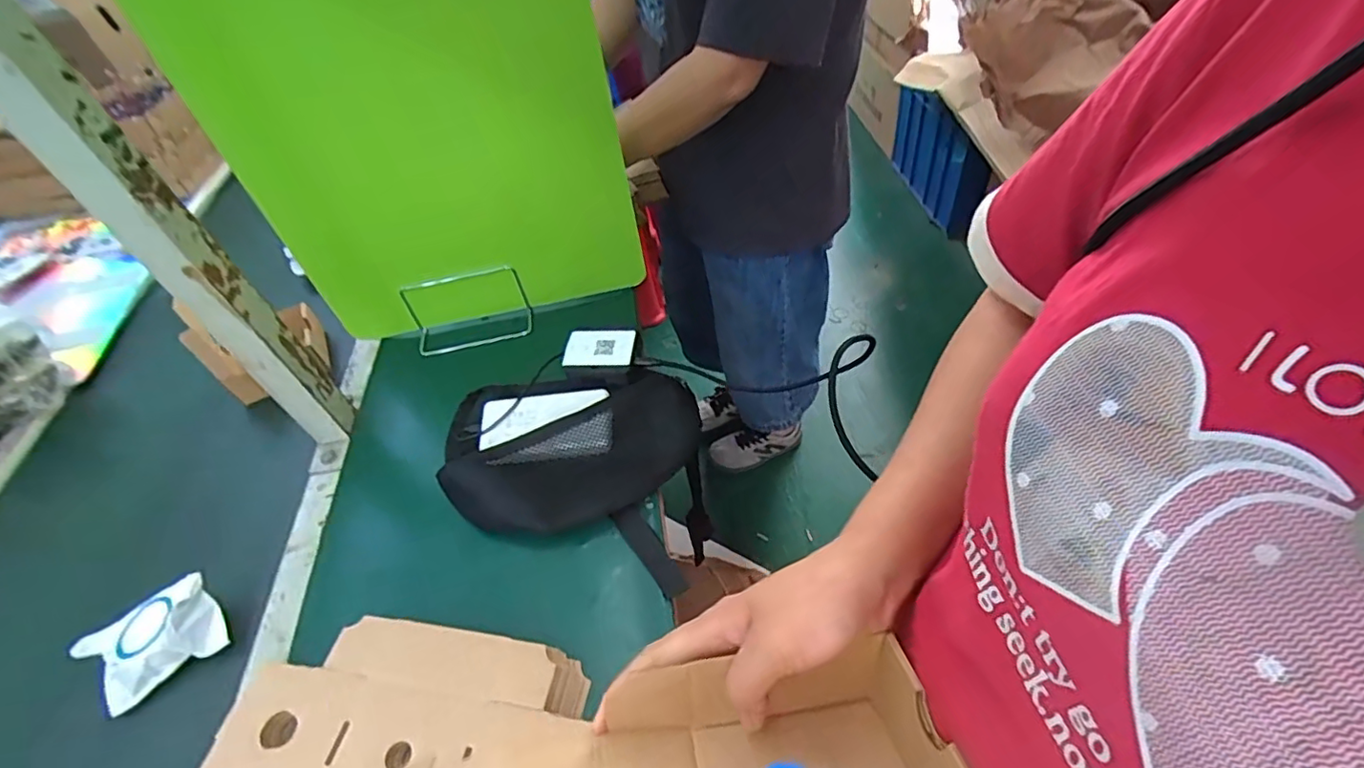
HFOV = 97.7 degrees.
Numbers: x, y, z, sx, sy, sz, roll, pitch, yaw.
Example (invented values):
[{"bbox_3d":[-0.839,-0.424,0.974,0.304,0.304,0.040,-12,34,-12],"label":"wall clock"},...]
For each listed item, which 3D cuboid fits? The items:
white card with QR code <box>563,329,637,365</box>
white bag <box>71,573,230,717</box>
[{"bbox_3d":[-0.094,-0.044,0.687,0.081,0.008,0.046,-1,64,10],"label":"white card with QR code"},{"bbox_3d":[-0.492,0.236,0.556,0.105,0.038,0.077,-30,51,-18],"label":"white bag"}]

